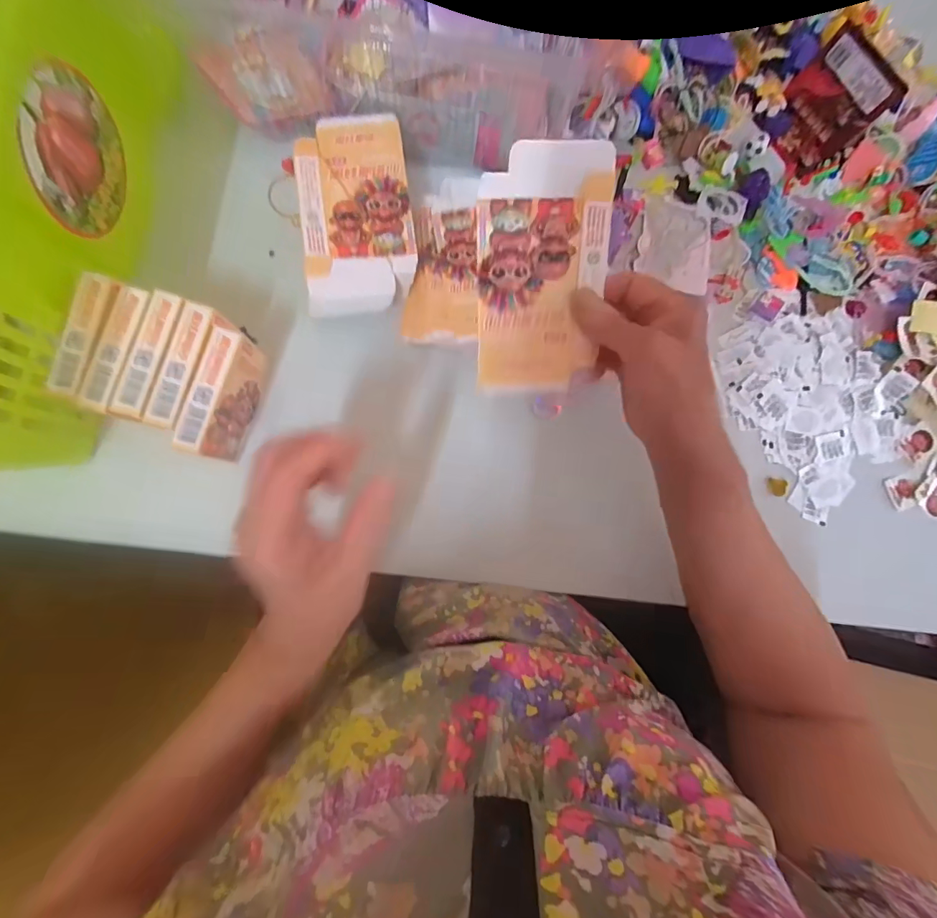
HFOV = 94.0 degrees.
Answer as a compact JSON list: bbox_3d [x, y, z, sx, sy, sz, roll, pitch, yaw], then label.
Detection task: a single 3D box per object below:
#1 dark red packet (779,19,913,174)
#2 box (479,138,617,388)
[{"bbox_3d":[0.330,-0.325,0.399,0.020,0.081,0.078,-29,85,-19],"label":"dark red packet"},{"bbox_3d":[0.047,-0.116,0.281,0.080,0.005,0.146,-2,113,-3],"label":"box"}]

